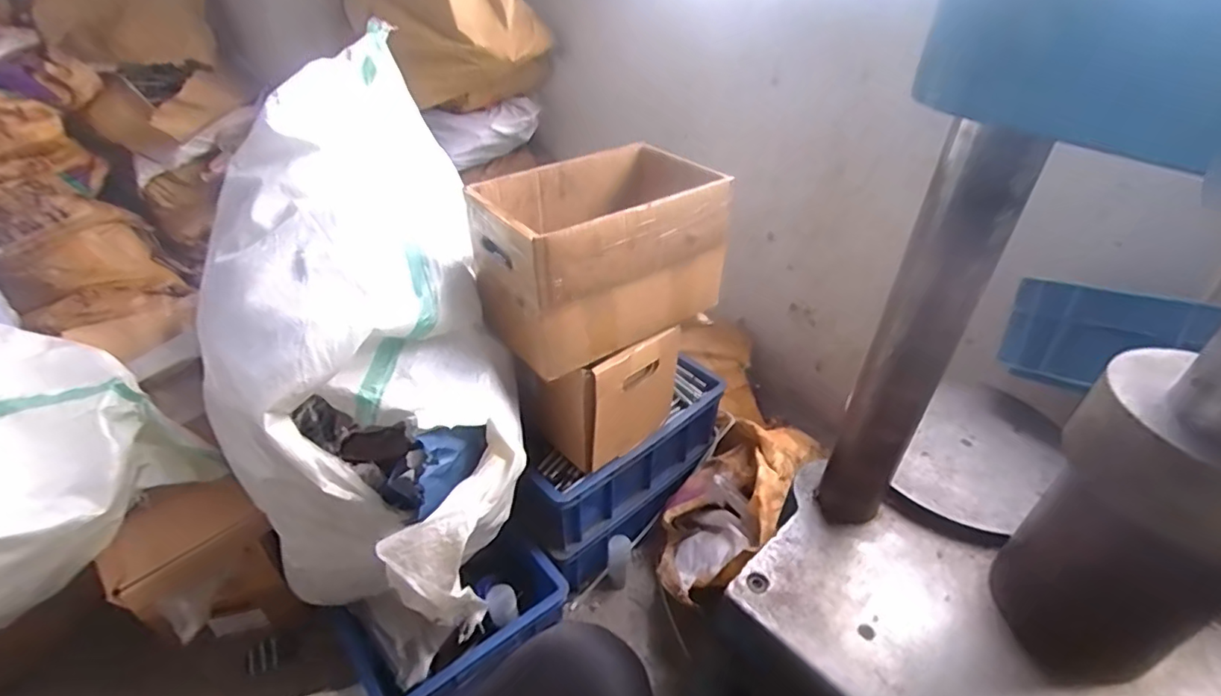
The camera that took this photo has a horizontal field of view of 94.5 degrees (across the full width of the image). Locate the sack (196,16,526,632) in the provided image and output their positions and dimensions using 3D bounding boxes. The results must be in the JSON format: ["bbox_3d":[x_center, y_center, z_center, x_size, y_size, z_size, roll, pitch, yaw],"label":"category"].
[{"bbox_3d":[-0.363,-0.055,0.795,0.348,0.304,0.848,-14,70,-21],"label":"sack"}]

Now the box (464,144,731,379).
[{"bbox_3d":[-0.016,-0.134,0.791,0.319,0.192,0.205,-24,44,-30],"label":"box"}]

